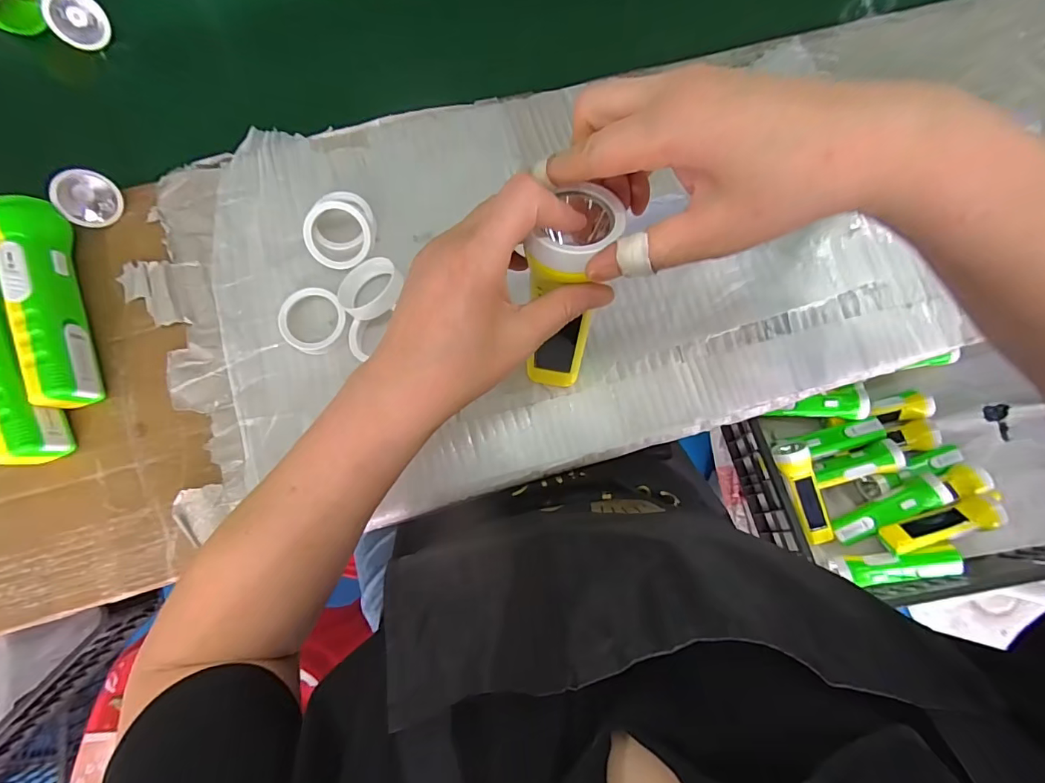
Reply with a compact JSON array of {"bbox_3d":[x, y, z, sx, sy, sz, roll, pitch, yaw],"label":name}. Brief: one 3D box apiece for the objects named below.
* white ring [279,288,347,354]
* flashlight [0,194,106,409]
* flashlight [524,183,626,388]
[{"bbox_3d":[-0.173,-0.059,0.384,0.050,0.016,0.053,0,79,-2],"label":"white ring"},{"bbox_3d":[-0.362,-0.063,0.357,0.035,0.053,0.152,-14,80,-5],"label":"flashlight"},{"bbox_3d":[0.025,-0.059,0.309,0.050,0.176,0.052,-5,70,-4],"label":"flashlight"}]

